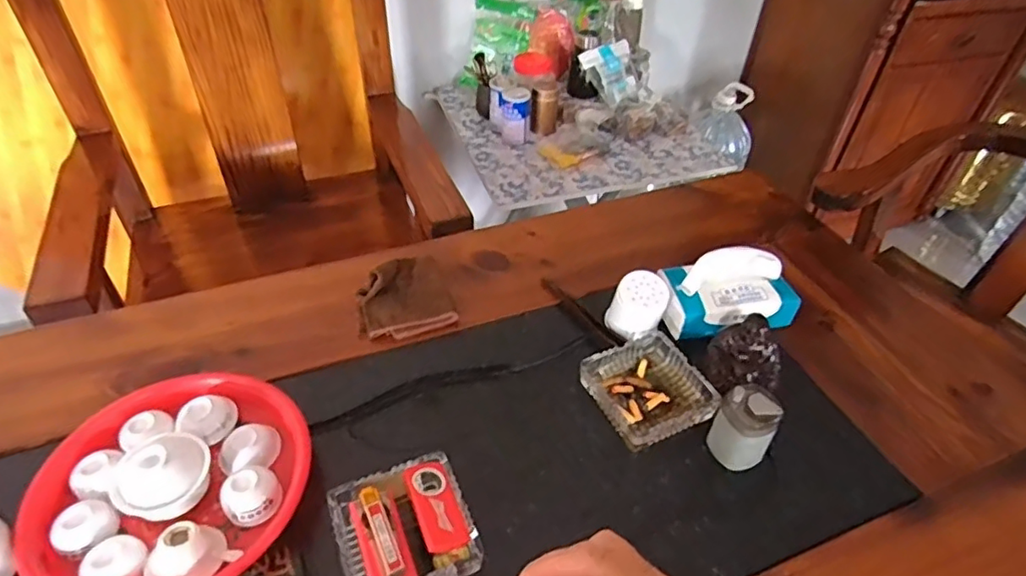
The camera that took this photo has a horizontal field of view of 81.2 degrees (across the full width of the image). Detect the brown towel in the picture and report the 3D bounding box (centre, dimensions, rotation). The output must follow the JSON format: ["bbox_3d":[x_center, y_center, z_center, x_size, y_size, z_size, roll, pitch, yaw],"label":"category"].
[{"bbox_3d":[-0.146,0.006,0.799,0.125,0.037,0.130,-12,46,-16],"label":"brown towel"}]

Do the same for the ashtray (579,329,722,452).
[{"bbox_3d":[0.156,0.118,0.702,0.125,0.032,0.129,-21,49,-21],"label":"ashtray"}]

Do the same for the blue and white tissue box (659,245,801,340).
[{"bbox_3d":[0.277,0.007,0.770,0.160,0.085,0.087,-4,45,-5],"label":"blue and white tissue box"}]

